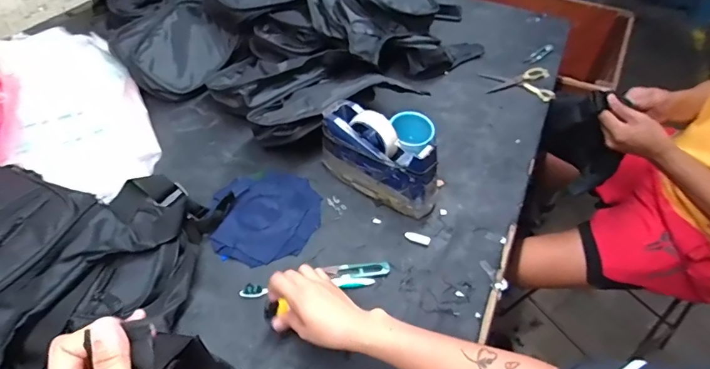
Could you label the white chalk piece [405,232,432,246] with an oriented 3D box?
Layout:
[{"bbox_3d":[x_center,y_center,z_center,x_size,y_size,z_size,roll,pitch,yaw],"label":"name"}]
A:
[{"bbox_3d":[0.095,0.081,0.623,0.039,0.009,0.014,17,50,11],"label":"white chalk piece"}]

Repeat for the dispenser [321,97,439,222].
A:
[{"bbox_3d":[0.037,-0.039,0.661,0.206,0.112,0.068,34,55,26],"label":"dispenser"}]

